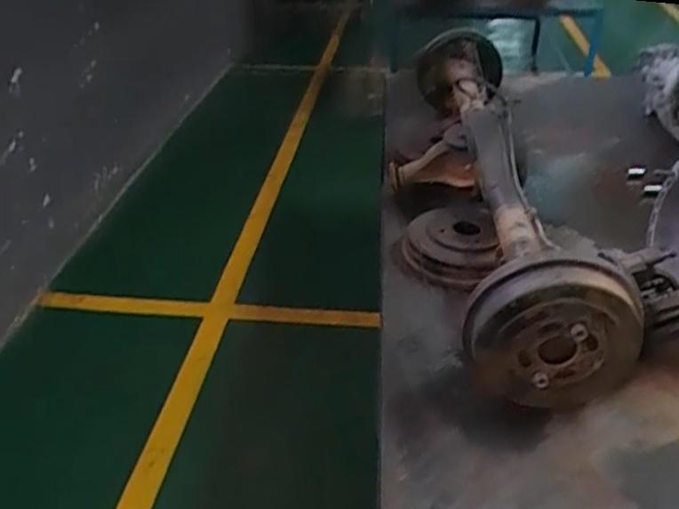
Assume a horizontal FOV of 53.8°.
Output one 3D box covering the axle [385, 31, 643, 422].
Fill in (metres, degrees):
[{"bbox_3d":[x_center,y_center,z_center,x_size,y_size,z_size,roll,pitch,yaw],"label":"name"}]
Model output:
[{"bbox_3d":[0.293,-0.193,1.498,0.310,0.242,1.256,0,33,-1],"label":"axle"}]

